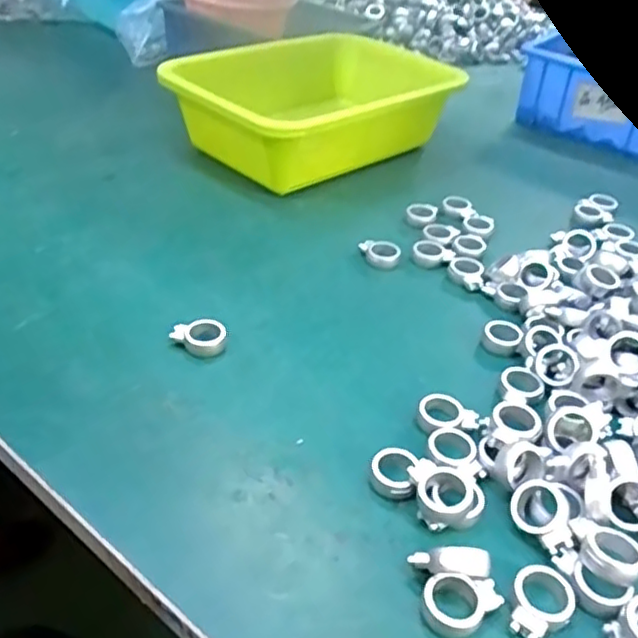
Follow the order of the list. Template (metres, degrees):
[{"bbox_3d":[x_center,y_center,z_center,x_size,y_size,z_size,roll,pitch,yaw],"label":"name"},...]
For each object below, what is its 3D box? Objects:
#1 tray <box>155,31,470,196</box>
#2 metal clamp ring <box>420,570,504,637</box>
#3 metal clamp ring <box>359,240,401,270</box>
[{"bbox_3d":[0.004,-0.211,0.644,0.268,0.082,0.169,-22,45,-30],"label":"tray"},{"bbox_3d":[0.061,0.120,0.276,0.034,0.016,0.022,0,40,0],"label":"metal clamp ring"},{"bbox_3d":[0.047,-0.050,0.508,0.032,0.012,0.024,6,38,1],"label":"metal clamp ring"}]

